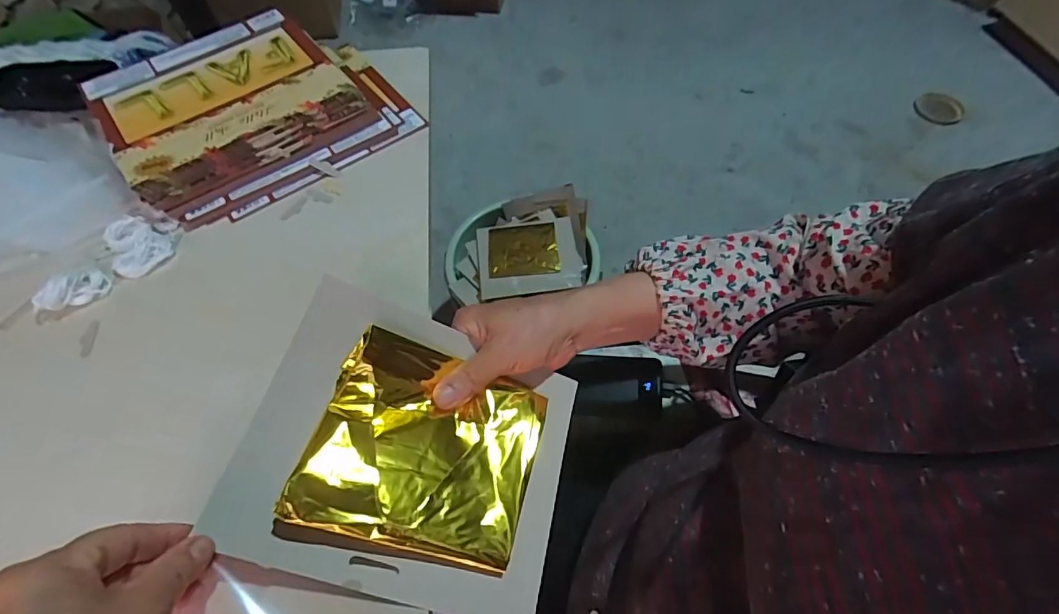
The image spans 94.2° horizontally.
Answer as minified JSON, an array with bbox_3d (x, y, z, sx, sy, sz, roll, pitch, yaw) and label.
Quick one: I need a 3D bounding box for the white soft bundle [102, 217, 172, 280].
[{"bbox_3d":[-0.311,-0.048,0.386,0.050,0.012,0.041,32,66,18],"label":"white soft bundle"}]

